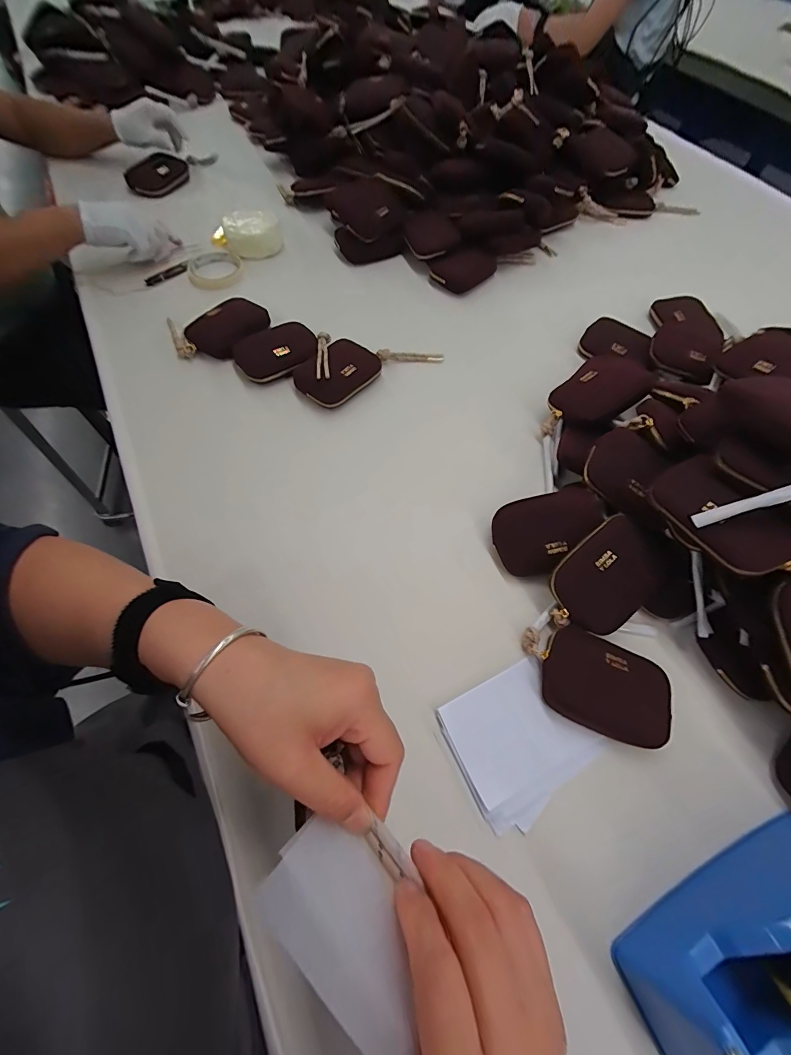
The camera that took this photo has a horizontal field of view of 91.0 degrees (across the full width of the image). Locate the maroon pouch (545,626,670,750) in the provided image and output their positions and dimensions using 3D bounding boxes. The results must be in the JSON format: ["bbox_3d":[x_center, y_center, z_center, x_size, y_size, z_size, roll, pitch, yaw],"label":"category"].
[{"bbox_3d":[0.200,0.149,0.368,0.116,0.028,0.083,21,63,8],"label":"maroon pouch"}]

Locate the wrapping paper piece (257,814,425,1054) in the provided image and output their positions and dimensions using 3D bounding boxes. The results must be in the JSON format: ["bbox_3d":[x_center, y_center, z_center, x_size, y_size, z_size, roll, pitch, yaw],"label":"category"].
[{"bbox_3d":[-0.015,0.176,0.178,0.084,0.007,0.059,36,32,18],"label":"wrapping paper piece"}]

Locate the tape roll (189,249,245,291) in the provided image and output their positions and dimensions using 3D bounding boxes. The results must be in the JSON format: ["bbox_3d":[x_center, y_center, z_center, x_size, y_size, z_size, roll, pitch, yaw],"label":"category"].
[{"bbox_3d":[-0.303,-0.437,0.660,0.092,0.022,0.092,1,62,-3],"label":"tape roll"}]

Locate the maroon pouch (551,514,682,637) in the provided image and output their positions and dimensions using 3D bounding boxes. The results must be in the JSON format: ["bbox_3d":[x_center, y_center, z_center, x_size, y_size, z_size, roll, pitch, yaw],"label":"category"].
[{"bbox_3d":[0.214,0.051,0.393,0.113,0.018,0.084,-44,87,3],"label":"maroon pouch"}]

